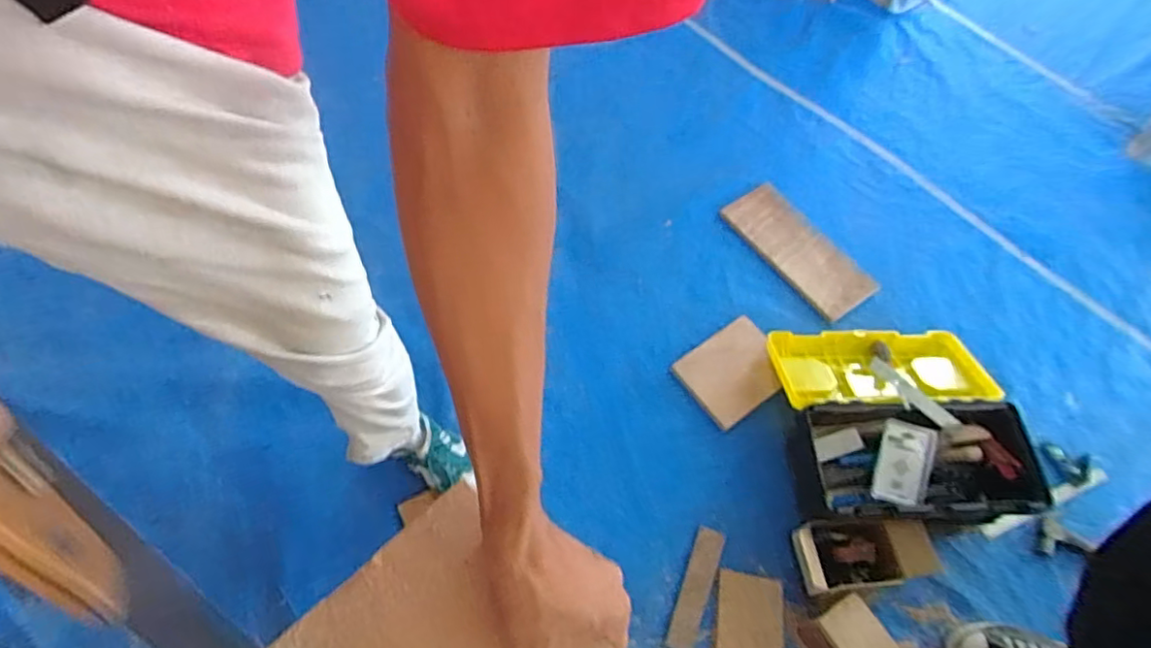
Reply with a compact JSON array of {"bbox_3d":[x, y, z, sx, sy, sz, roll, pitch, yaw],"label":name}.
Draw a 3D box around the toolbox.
[{"bbox_3d":[0.633,0.182,1.202,0.454,0.149,0.411,-1,61,-4],"label":"toolbox"}]

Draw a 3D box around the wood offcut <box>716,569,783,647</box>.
[{"bbox_3d":[0.304,0.531,1.058,0.110,0.014,0.168,1,60,17],"label":"wood offcut"}]

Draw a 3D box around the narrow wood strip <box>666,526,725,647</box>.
[{"bbox_3d":[0.219,0.481,1.097,0.048,0.017,0.214,20,62,8],"label":"narrow wood strip"}]

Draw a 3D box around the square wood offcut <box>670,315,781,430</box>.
[{"bbox_3d":[0.332,0.095,1.269,0.206,0.017,0.197,-32,48,-7],"label":"square wood offcut"}]

